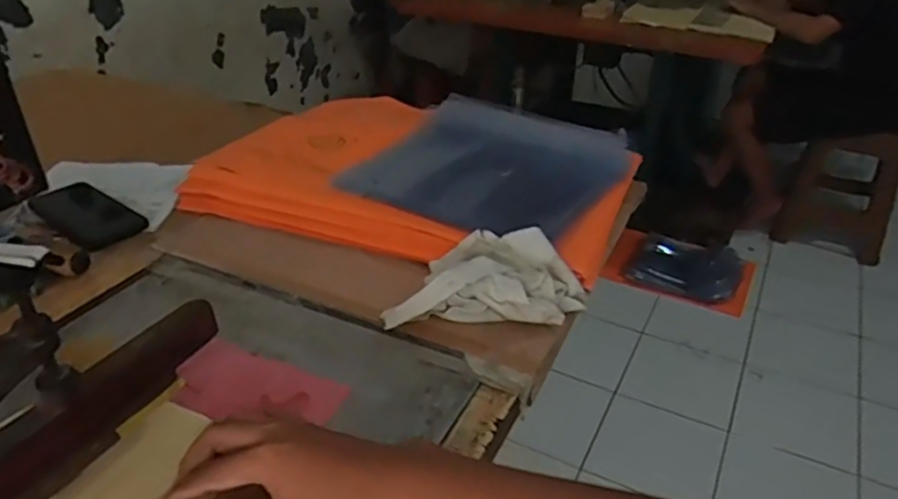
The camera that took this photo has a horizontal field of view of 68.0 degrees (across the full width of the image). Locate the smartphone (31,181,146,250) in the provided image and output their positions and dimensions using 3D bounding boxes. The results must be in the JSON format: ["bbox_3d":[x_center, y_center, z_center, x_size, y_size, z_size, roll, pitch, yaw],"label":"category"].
[{"bbox_3d":[-0.442,-0.045,0.815,0.144,0.017,0.078,24,39,32],"label":"smartphone"}]

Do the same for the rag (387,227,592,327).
[{"bbox_3d":[0.039,0.025,0.672,0.193,0.053,0.111,2,32,2],"label":"rag"}]

